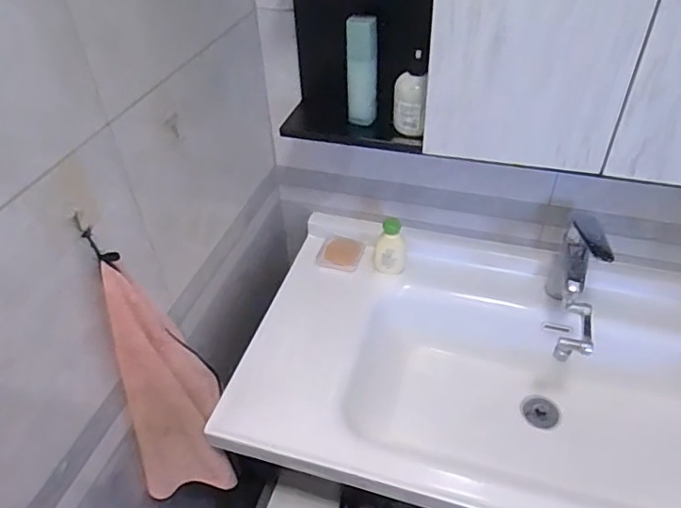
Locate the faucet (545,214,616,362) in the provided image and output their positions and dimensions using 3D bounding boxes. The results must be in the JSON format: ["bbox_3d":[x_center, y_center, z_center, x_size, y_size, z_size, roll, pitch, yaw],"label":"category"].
[{"bbox_3d":[0.385,0.066,0.876,0.068,0.172,0.225,11,43,15],"label":"faucet"}]

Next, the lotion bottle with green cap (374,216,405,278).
[{"bbox_3d":[0.094,-0.018,1.006,0.059,0.119,0.031,1,42,4],"label":"lotion bottle with green cap"}]

